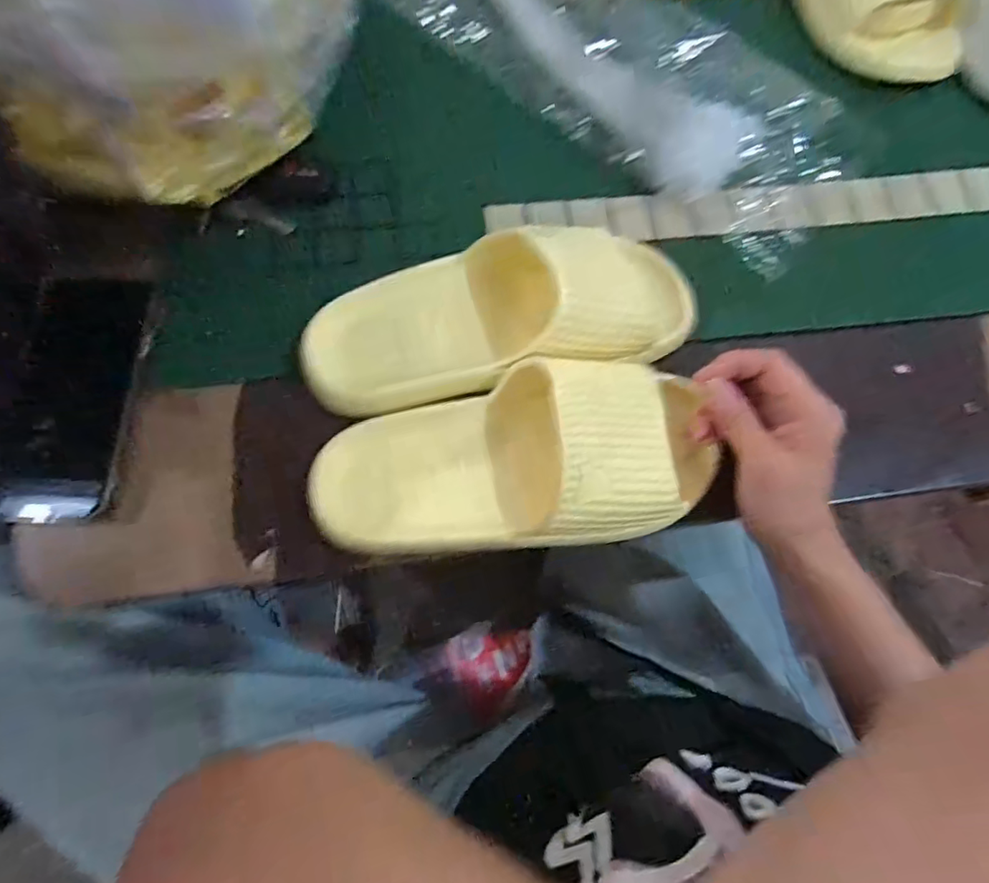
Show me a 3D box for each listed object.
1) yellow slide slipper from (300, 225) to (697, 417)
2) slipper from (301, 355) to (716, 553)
[{"bbox_3d":[-0.006,-0.079,0.337,0.220,0.068,0.101,-9,74,-7],"label":"yellow slide slipper"},{"bbox_3d":[0.009,0.010,0.315,0.216,0.062,0.095,-8,73,5],"label":"slipper"}]

